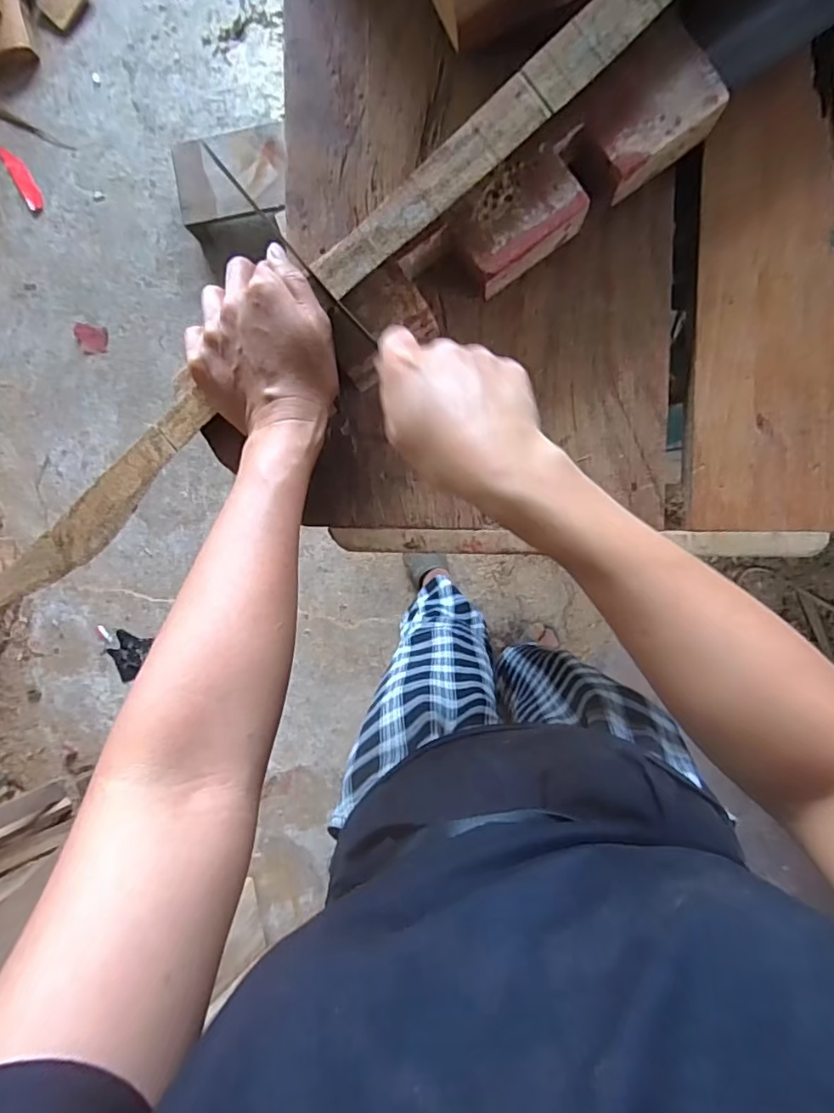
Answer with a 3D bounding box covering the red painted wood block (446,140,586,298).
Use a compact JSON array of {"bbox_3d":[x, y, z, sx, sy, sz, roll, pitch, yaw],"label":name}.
[{"bbox_3d":[0.067,-0.229,0.384,0.081,0.032,0.055,-33,91,7],"label":"red painted wood block"}]

